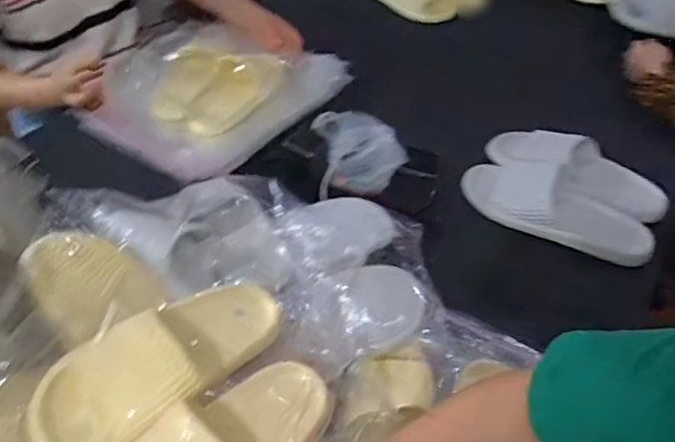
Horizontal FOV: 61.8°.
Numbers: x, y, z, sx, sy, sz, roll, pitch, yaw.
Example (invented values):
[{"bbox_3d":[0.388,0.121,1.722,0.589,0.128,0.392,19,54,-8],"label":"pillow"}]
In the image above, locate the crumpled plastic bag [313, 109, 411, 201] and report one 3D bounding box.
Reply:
[{"bbox_3d":[0.026,-0.114,0.879,0.133,0.068,0.130,-7,48,-9],"label":"crumpled plastic bag"}]

